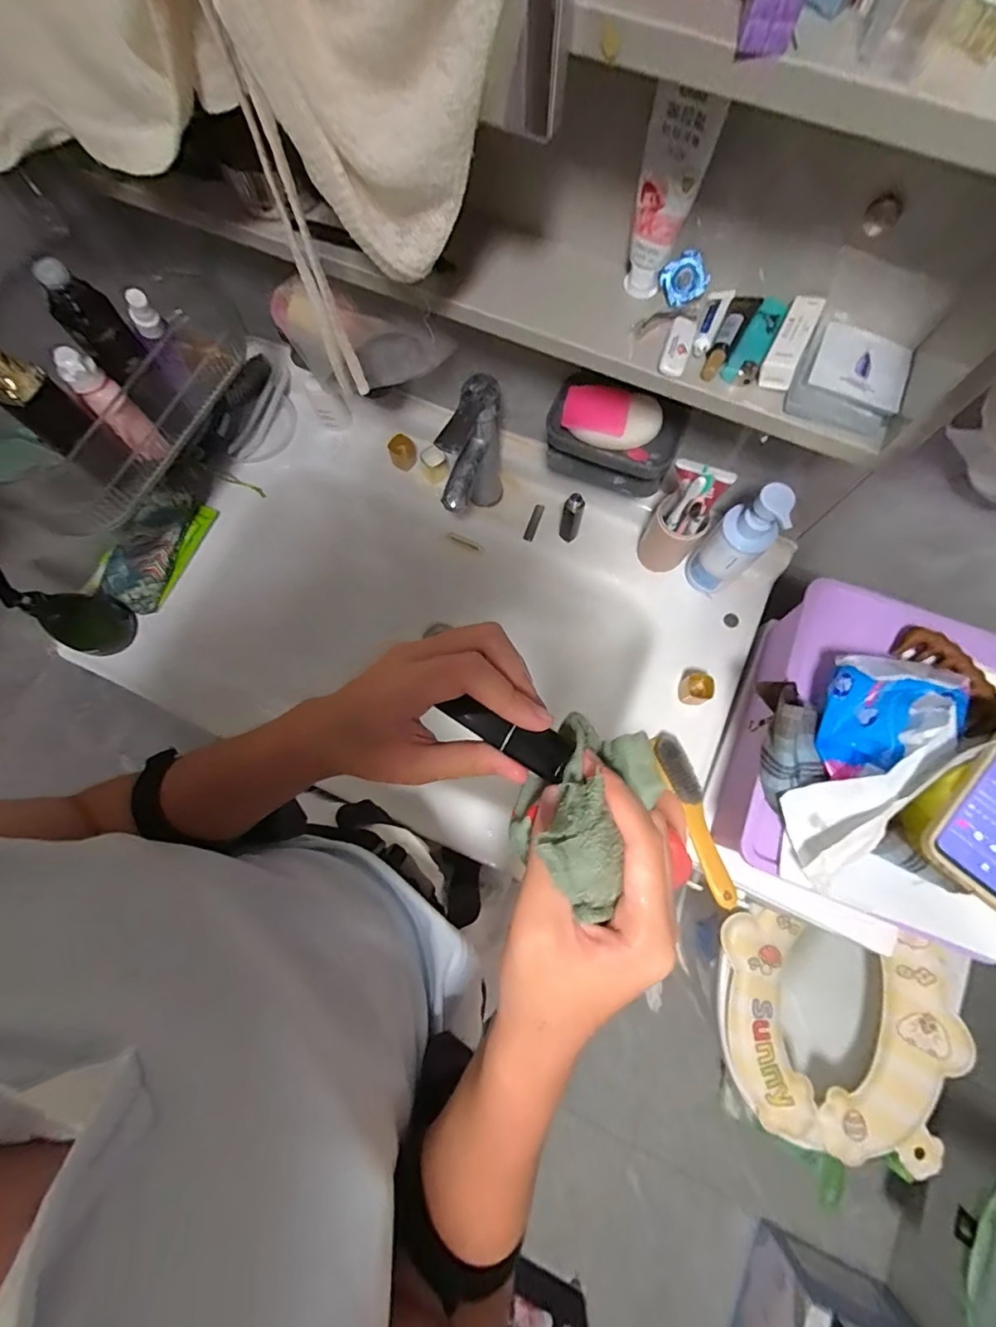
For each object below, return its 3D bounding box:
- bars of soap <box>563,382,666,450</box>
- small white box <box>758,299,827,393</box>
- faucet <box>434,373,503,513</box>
[{"bbox_3d":[0.109,-0.234,0.479,0.091,0.020,0.051,11,75,3],"label":"bars of soap"},{"bbox_3d":[0.208,-0.230,0.359,0.023,0.022,0.062,24,76,6],"label":"small white box"},{"bbox_3d":[-0.029,-0.216,0.580,0.044,0.179,0.119,17,75,4],"label":"faucet"}]

